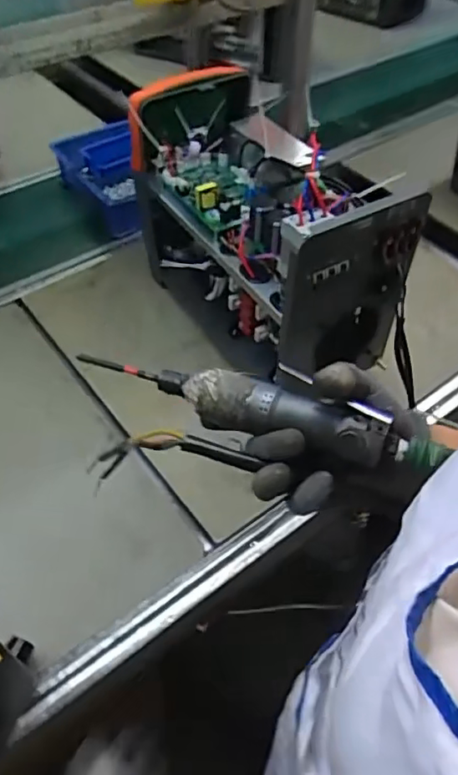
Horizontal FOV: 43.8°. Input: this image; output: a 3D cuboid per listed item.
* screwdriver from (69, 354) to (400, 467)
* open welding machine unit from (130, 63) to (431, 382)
[{"bbox_3d":[-0.006,0.008,0.435,0.244,0.034,0.032,15,55,21],"label":"screwdriver"},{"bbox_3d":[0.043,-0.227,0.858,0.214,0.319,0.436,-25,59,-19],"label":"open welding machine unit"}]

